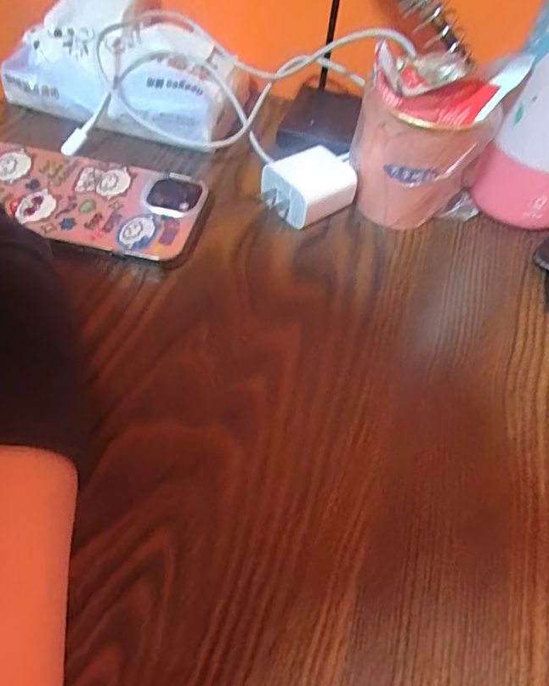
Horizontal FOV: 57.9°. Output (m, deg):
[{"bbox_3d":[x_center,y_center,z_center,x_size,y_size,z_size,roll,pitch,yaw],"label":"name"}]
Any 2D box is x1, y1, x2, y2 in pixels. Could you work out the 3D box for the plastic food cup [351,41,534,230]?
[{"bbox_3d":[0.081,-0.111,0.281,0.073,0.086,0.058,26,56,13],"label":"plastic food cup"}]

